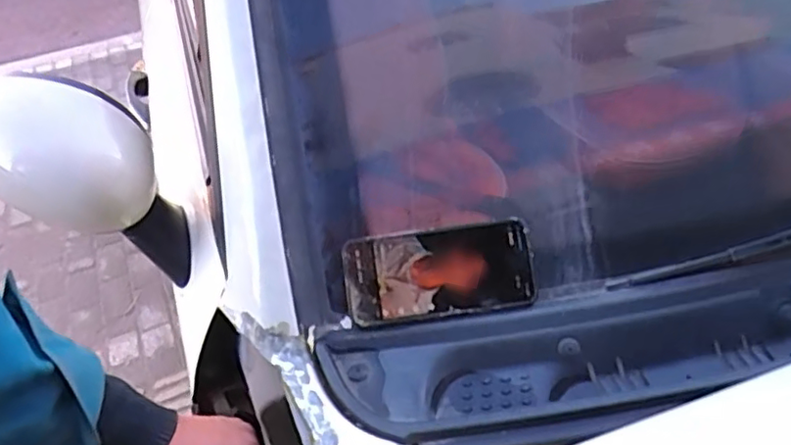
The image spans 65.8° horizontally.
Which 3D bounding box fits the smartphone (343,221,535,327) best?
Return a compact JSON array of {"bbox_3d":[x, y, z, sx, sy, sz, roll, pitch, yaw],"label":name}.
[{"bbox_3d":[0.038,0.044,0.531,0.159,0.008,0.076,-7,85,2],"label":"smartphone"}]

